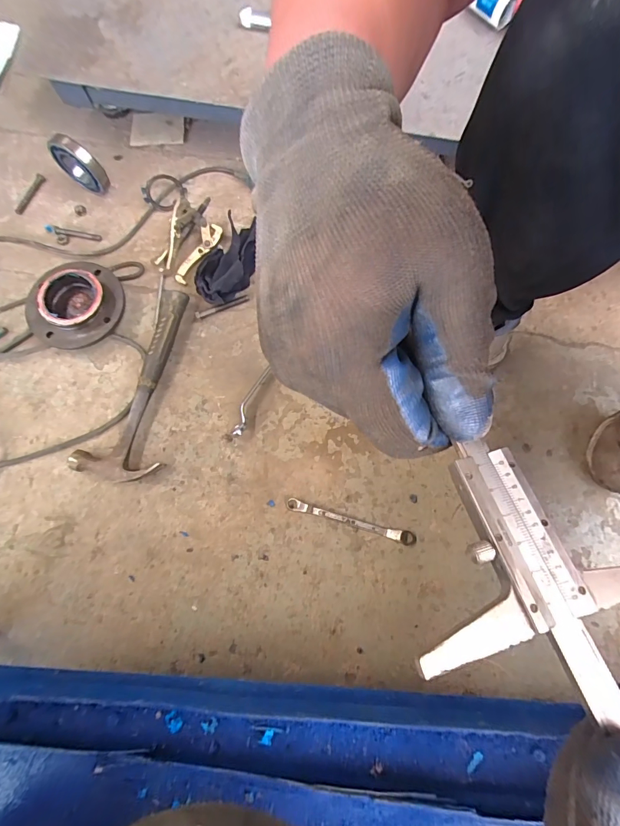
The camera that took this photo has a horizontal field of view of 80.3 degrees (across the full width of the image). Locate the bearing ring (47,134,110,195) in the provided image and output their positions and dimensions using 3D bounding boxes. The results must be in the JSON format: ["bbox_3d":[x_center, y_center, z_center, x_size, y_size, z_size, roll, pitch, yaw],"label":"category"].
[{"bbox_3d":[-0.406,-0.435,0.650,0.102,0.098,0.018,23,78,5],"label":"bearing ring"}]

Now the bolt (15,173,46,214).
[{"bbox_3d":[-0.527,-0.412,0.693,0.014,0.016,0.085,27,78,5],"label":"bolt"}]

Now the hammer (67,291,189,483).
[{"bbox_3d":[-0.275,-0.051,0.597,0.120,0.037,0.319,10,77,2],"label":"hammer"}]

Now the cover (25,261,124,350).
[{"bbox_3d":[-0.393,-0.181,0.615,0.155,0.055,0.153,0,77,-1],"label":"cover"}]

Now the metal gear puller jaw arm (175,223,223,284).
[{"bbox_3d":[-0.198,-0.283,0.654,0.034,0.024,0.121,27,78,5],"label":"metal gear puller jaw arm"}]

